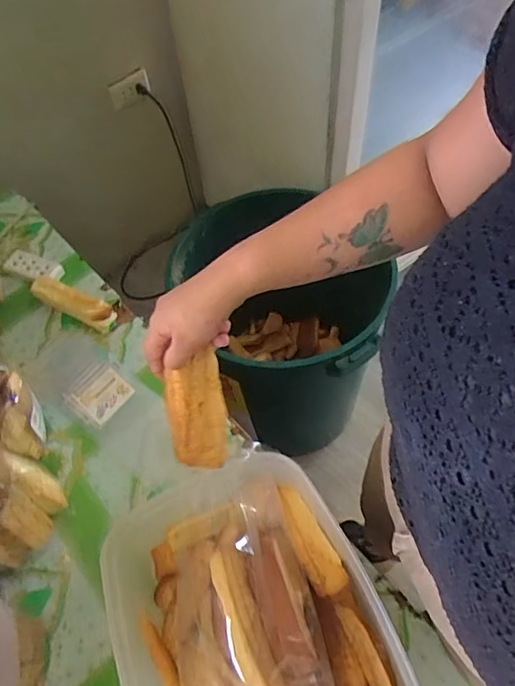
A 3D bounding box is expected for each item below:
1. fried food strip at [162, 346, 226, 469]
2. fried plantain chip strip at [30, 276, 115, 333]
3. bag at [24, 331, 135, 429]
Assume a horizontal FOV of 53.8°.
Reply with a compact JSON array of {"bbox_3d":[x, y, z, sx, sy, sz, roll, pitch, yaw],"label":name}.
[{"bbox_3d":[-0.058,0.066,0.492,0.053,0.018,0.109,-11,104,-16],"label":"fried food strip"},{"bbox_3d":[-0.302,-0.069,0.833,0.153,0.032,0.046,25,63,19],"label":"fried plantain chip strip"},{"bbox_3d":[-0.278,0.053,0.784,0.177,0.011,0.100,35,78,21],"label":"bag"}]

